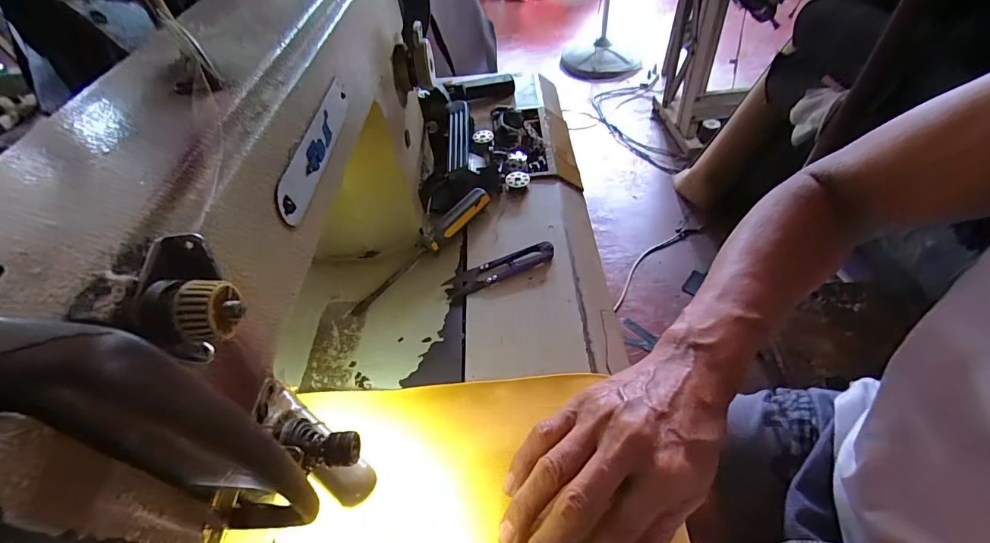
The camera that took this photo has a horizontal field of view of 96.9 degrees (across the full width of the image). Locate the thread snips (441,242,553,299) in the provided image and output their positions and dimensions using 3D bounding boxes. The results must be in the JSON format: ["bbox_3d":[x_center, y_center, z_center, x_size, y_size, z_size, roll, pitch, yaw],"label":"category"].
[{"bbox_3d":[0.005,-0.002,0.384,0.099,0.008,0.022,-19,48,-11],"label":"thread snips"}]

